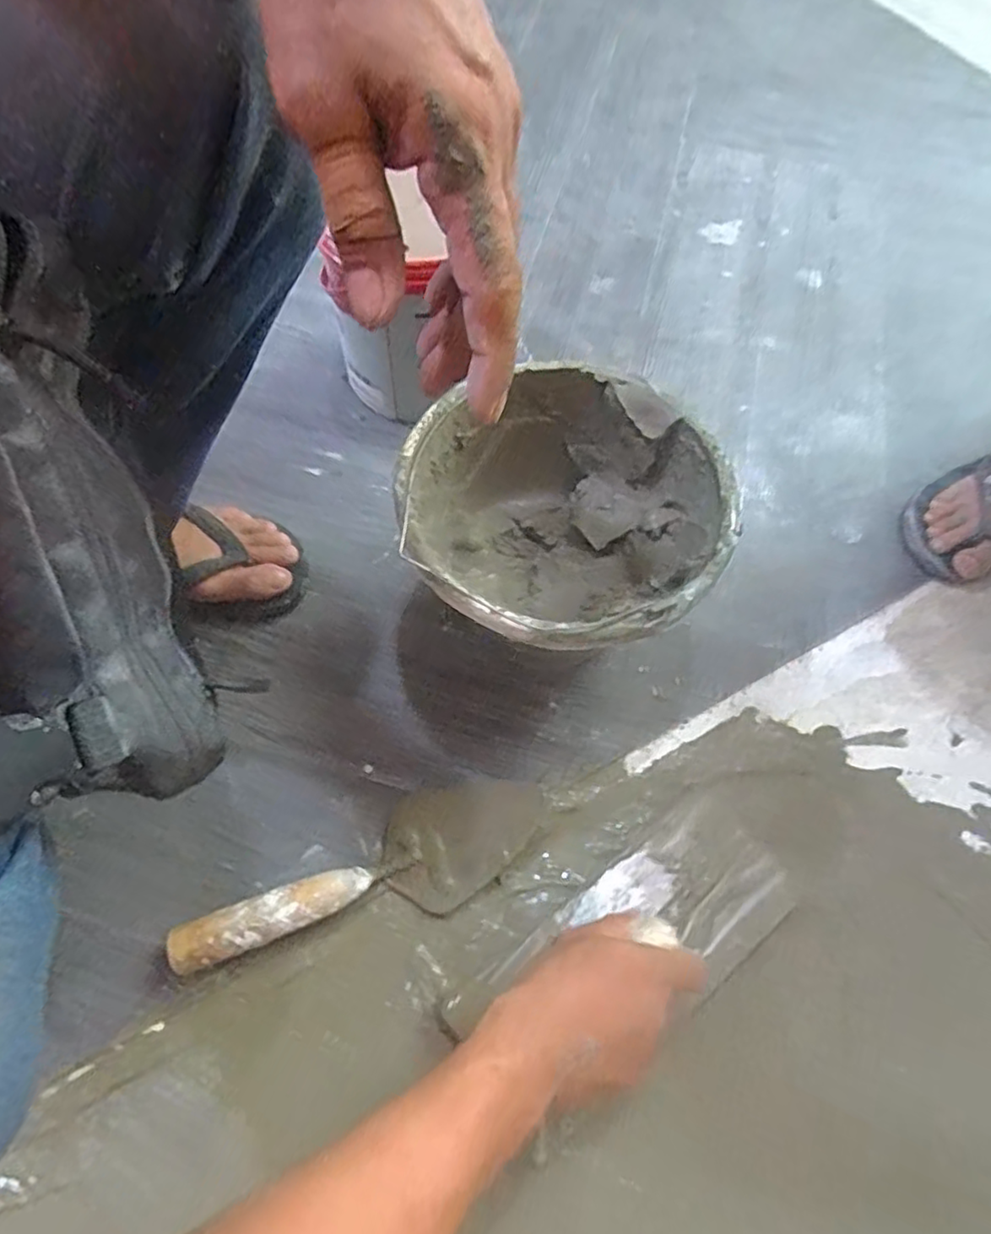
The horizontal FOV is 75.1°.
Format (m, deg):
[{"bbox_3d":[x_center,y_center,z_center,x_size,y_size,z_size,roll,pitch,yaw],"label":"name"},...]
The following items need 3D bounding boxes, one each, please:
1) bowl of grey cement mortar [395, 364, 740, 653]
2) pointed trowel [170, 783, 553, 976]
[{"bbox_3d":[0.048,-0.064,0.526,0.235,0.139,0.237,1,63,-3],"label":"bowl of grey cement mortar"},{"bbox_3d":[-0.093,0.197,0.482,0.272,0.045,0.085,-23,67,-14],"label":"pointed trowel"}]

